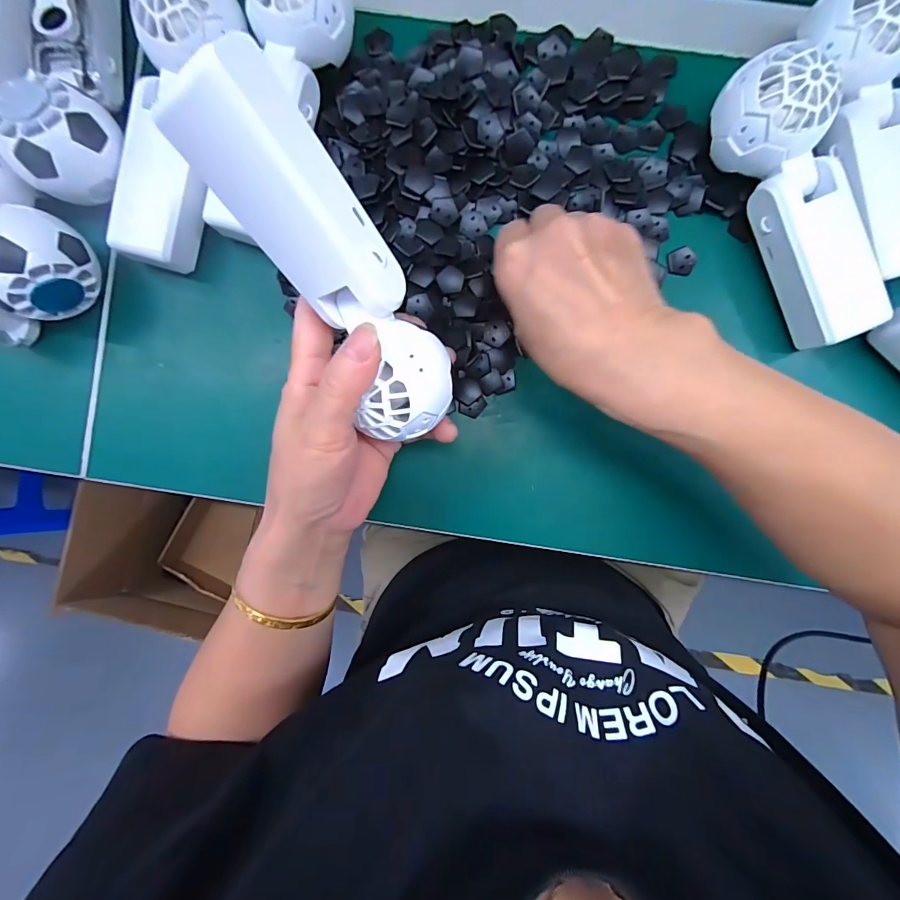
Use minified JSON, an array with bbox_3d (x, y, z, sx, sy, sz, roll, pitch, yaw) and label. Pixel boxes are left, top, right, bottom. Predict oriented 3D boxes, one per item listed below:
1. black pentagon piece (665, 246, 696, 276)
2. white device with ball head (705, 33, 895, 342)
[{"bbox_3d":[0.156,-0.128,0.282,0.018,0.004,0.018,8,90,1],"label":"black pentagon piece"},{"bbox_3d":[0.213,-0.147,0.253,0.049,0.059,0.164,-25,89,0],"label":"white device with ball head"}]

